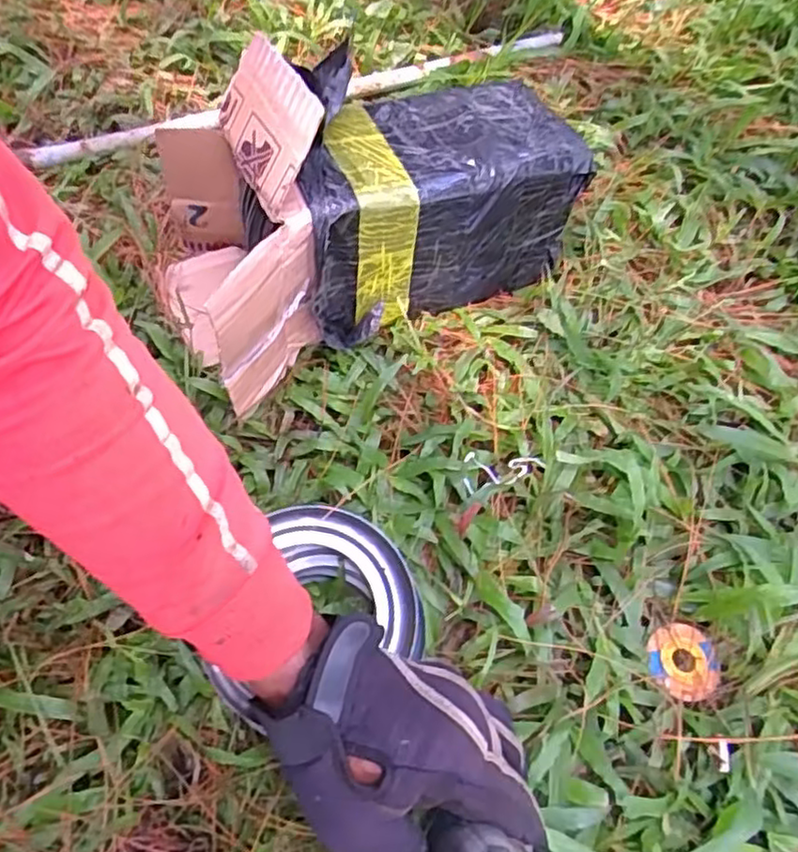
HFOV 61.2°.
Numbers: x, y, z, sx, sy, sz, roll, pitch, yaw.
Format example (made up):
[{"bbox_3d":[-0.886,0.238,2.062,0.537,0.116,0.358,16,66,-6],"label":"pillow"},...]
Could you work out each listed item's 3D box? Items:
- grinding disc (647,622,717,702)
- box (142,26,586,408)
[{"bbox_3d":[0.197,0.162,0.467,0.049,0.008,0.051,0,60,0],"label":"grinding disc"},{"bbox_3d":[-0.035,-0.202,0.551,0.339,0.168,0.212,-26,63,-19],"label":"box"}]

